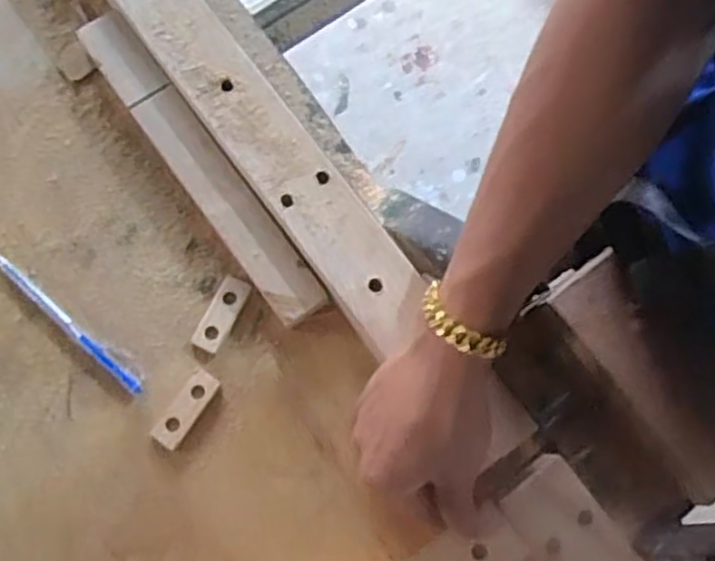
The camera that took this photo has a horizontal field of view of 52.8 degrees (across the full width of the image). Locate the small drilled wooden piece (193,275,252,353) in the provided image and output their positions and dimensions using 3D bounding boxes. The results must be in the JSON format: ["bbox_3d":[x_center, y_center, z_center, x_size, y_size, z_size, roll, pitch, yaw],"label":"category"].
[{"bbox_3d":[-0.090,0.021,0.473,0.021,0.006,0.050,27,79,7],"label":"small drilled wooden piece"}]

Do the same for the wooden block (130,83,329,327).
[{"bbox_3d":[-0.086,-0.051,0.480,0.034,0.027,0.183,-36,79,-6],"label":"wooden block"}]

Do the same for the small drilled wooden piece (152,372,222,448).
[{"bbox_3d":[-0.109,0.082,0.458,0.019,0.004,0.051,35,80,9],"label":"small drilled wooden piece"}]

